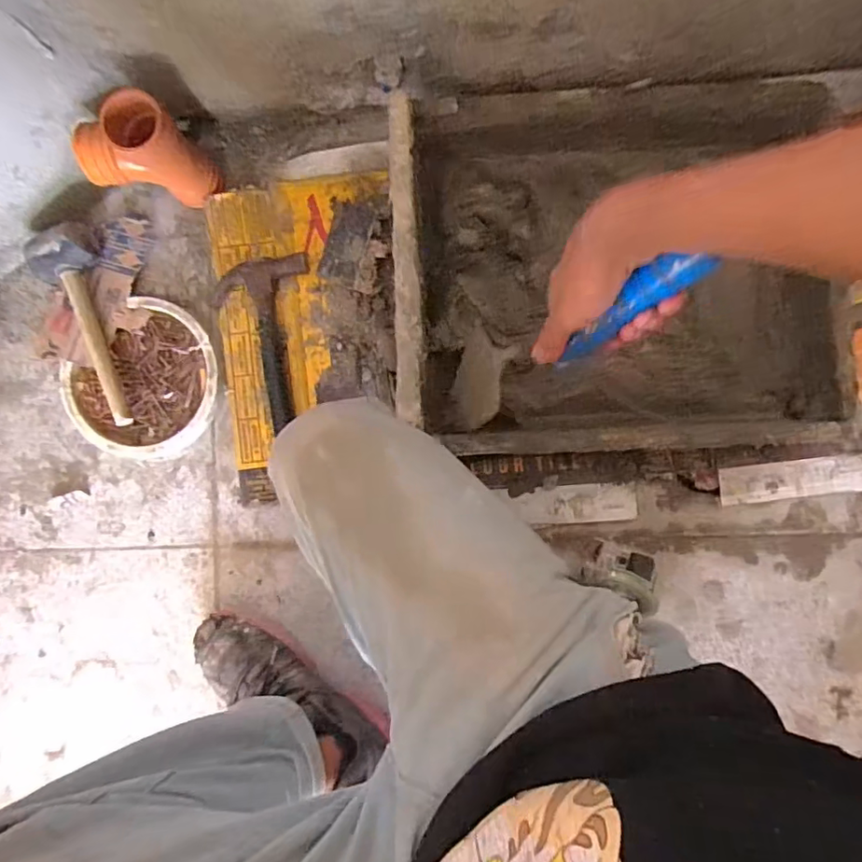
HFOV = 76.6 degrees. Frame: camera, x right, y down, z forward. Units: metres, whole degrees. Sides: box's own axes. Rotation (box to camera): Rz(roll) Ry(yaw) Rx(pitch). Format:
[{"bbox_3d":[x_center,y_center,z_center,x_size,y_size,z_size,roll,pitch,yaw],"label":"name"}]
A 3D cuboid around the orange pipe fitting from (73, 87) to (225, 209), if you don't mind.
[{"bbox_3d":[-0.322,-0.312,0.619,0.120,0.136,0.066,4,90,3],"label":"orange pipe fitting"}]

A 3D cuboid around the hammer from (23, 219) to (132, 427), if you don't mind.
[{"bbox_3d":[-0.425,-0.125,0.669,0.078,0.041,0.251,-11,89,3],"label":"hammer"}]

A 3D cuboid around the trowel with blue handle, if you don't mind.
[{"bbox_3d":[0.096,-0.071,0.447,0.038,0.260,0.075,-25,91,-41],"label":"trowel with blue handle"}]

